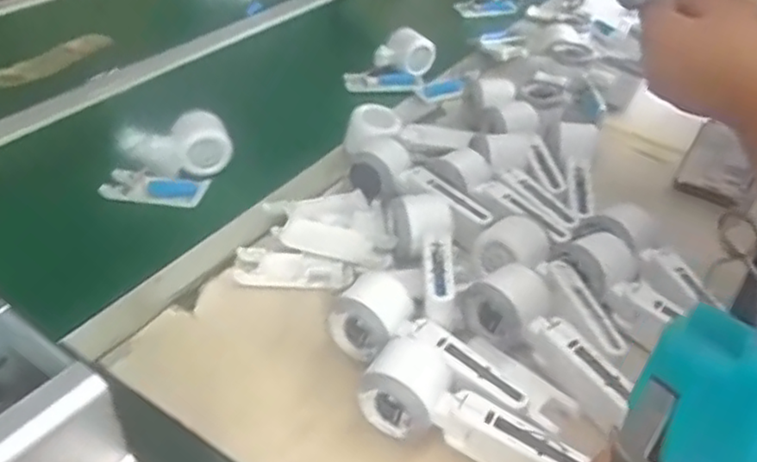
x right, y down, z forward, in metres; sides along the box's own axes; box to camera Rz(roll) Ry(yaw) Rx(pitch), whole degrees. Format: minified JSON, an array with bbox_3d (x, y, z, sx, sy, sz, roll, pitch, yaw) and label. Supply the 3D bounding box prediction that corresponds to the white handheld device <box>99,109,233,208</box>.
[{"bbox_3d":[-0.220,-0.077,0.699,0.119,0.062,0.080,3,39,-1],"label":"white handheld device"}]

